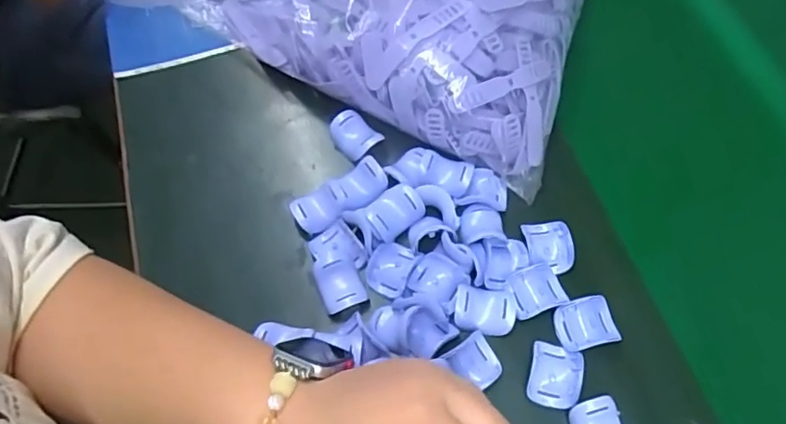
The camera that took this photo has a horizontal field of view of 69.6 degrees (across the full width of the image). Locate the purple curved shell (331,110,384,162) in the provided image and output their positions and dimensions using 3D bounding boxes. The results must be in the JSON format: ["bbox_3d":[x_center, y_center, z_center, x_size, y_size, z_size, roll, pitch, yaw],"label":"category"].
[{"bbox_3d":[-0.030,-0.056,0.433,0.038,0.023,0.026,40,70,17],"label":"purple curved shell"}]

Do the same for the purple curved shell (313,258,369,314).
[{"bbox_3d":[-0.036,0.052,0.383,0.028,0.020,0.036,-20,65,-10],"label":"purple curved shell"}]

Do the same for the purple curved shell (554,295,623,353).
[{"bbox_3d":[0.126,0.073,0.368,0.036,0.012,0.030,-13,64,-7],"label":"purple curved shell"}]

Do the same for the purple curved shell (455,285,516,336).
[{"bbox_3d":[0.060,0.063,0.369,0.039,0.009,0.030,3,64,1],"label":"purple curved shell"}]

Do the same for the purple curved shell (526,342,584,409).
[{"bbox_3d":[0.102,0.102,0.355,0.031,0.013,0.036,14,64,6],"label":"purple curved shell"}]

